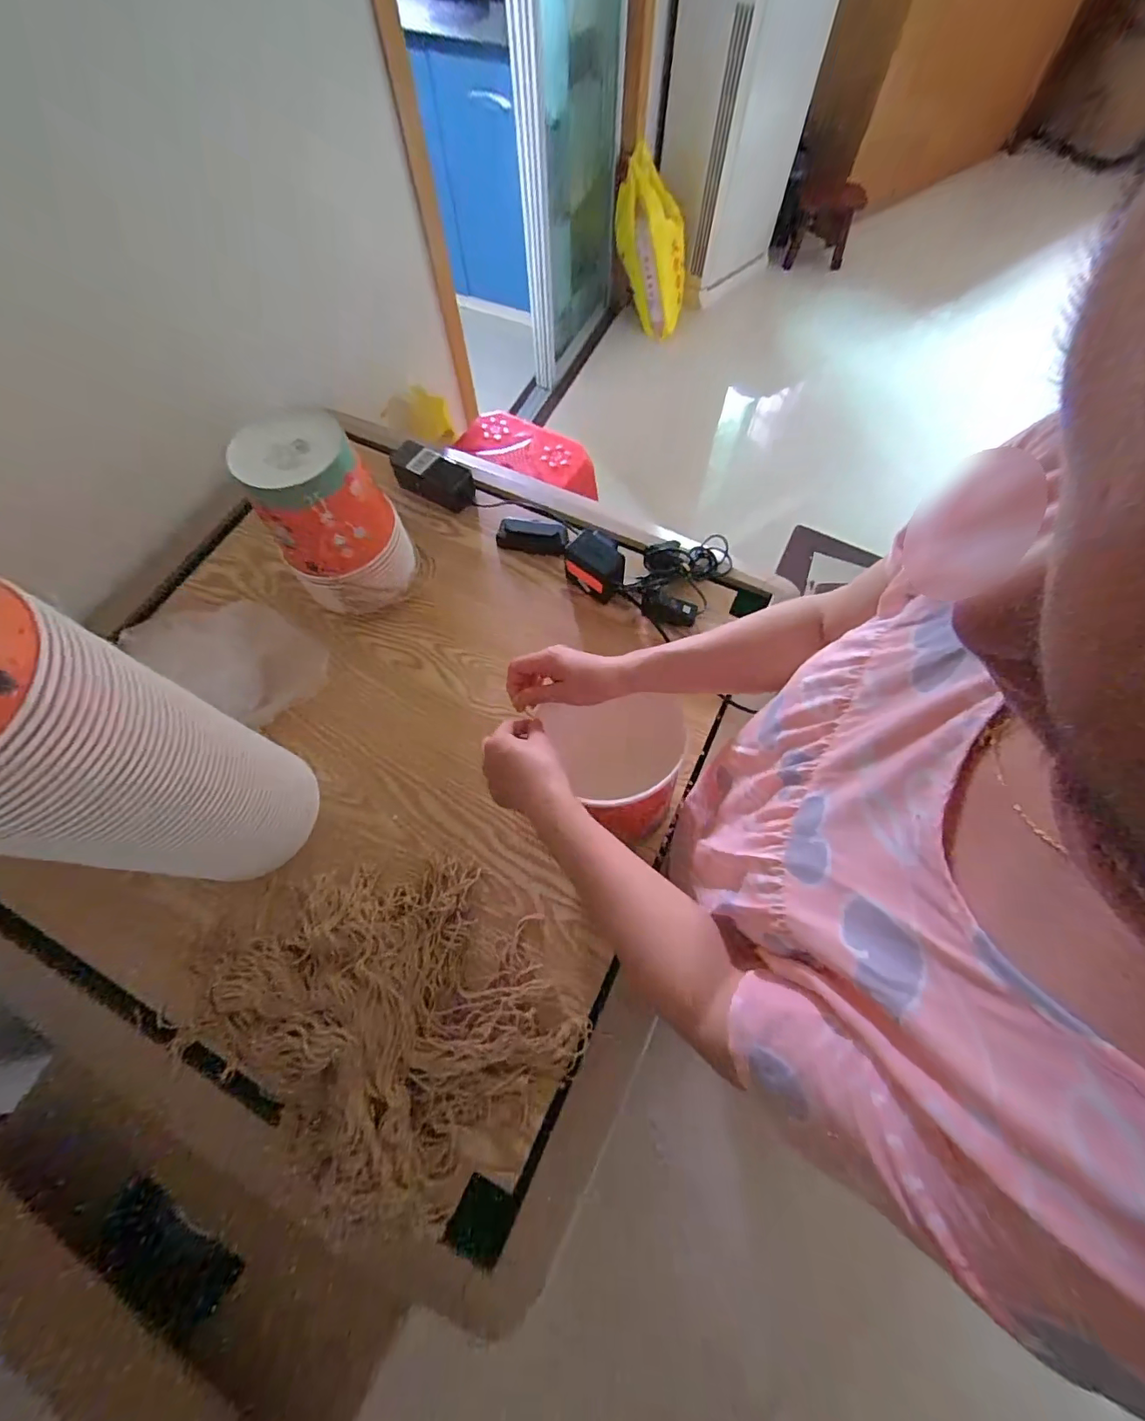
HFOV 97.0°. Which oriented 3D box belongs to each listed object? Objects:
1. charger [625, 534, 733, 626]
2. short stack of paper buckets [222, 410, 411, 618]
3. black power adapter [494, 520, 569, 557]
[{"bbox_3d":[0.158,-0.203,0.738,0.108,0.034,0.188,30,70,13],"label":"charger"},{"bbox_3d":[-0.318,-0.255,0.672,0.154,0.210,0.162,-29,69,-11],"label":"short stack of paper buckets"},{"bbox_3d":[-0.061,-0.267,0.778,0.108,0.028,0.049,9,67,5],"label":"black power adapter"}]

